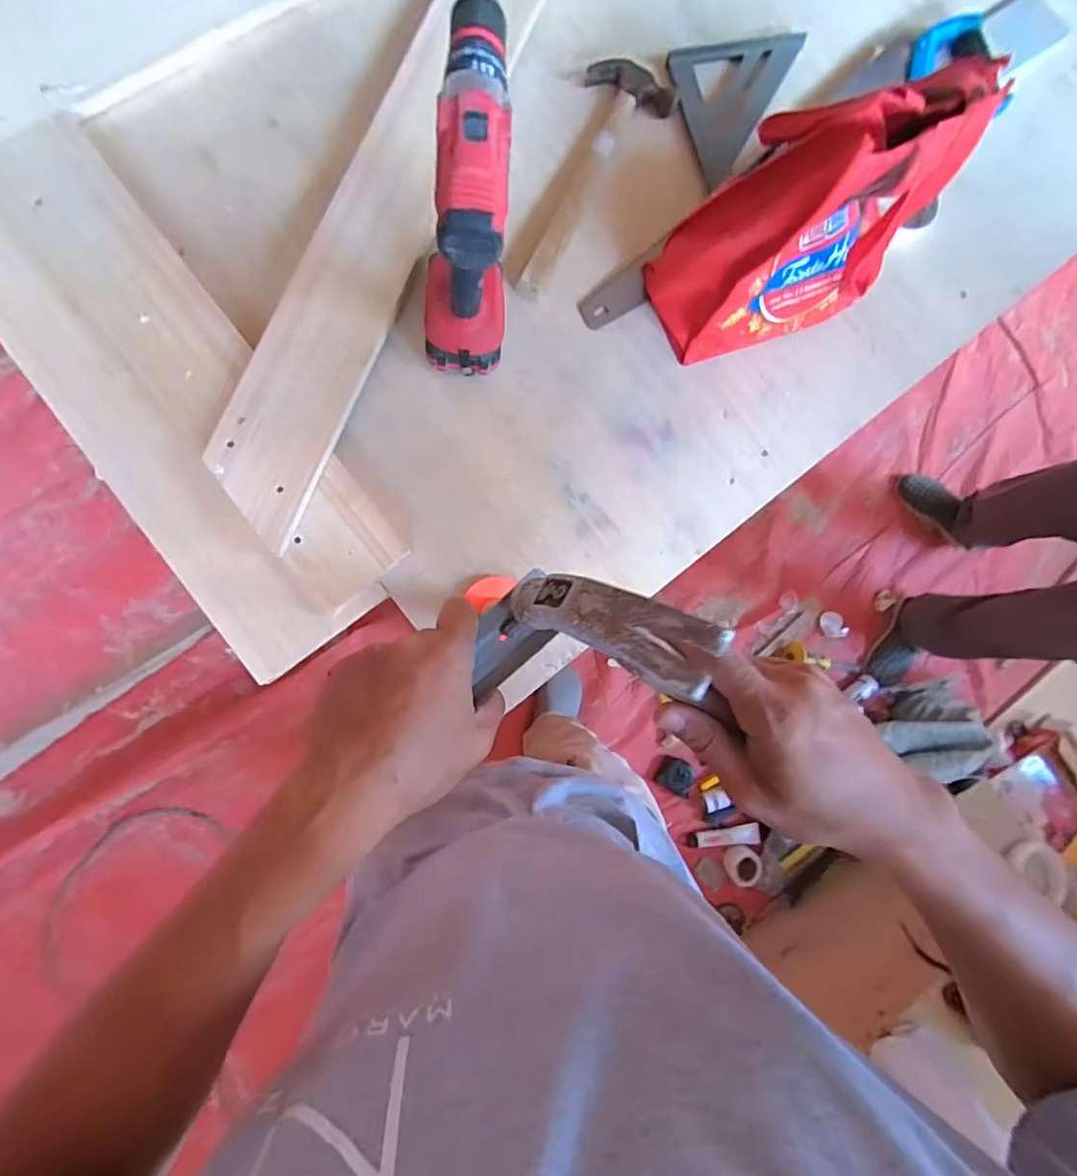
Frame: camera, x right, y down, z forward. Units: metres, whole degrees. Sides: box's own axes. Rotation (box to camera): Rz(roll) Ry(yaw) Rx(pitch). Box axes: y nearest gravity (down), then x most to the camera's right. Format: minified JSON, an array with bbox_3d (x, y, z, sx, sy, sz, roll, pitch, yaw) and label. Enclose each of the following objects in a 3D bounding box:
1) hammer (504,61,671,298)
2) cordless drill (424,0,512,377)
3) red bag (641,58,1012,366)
[{"bbox_3d":[0.049,-0.456,0.606,0.094,0.025,0.301,28,82,-5],"label":"hammer"},{"bbox_3d":[-0.062,-0.334,0.486,0.075,0.211,0.202,3,85,-7],"label":"cordless drill"},{"bbox_3d":[0.259,-0.365,0.512,0.258,0.240,0.160,-22,89,-9],"label":"red bag"}]

